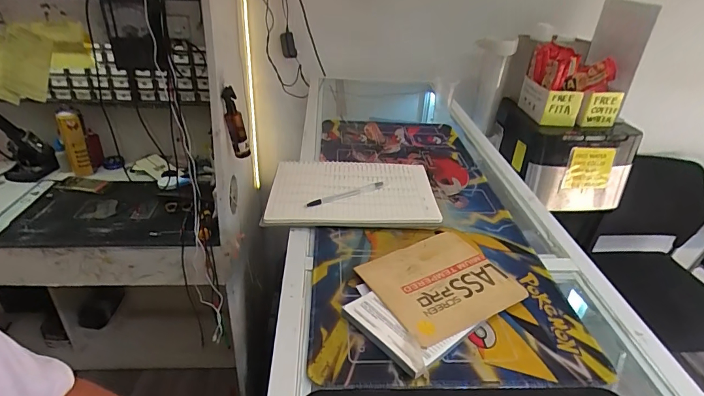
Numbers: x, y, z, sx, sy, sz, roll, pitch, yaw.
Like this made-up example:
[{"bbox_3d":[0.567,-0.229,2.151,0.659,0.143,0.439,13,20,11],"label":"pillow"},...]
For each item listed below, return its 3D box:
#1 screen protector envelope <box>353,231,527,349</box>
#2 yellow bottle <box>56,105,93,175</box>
[{"bbox_3d":[0.104,0.097,0.501,0.163,0.009,0.140,-16,35,-28],"label":"screen protector envelope"},{"bbox_3d":[-0.887,-0.178,1.348,0.069,0.218,0.054,-13,11,-25],"label":"yellow bottle"}]

